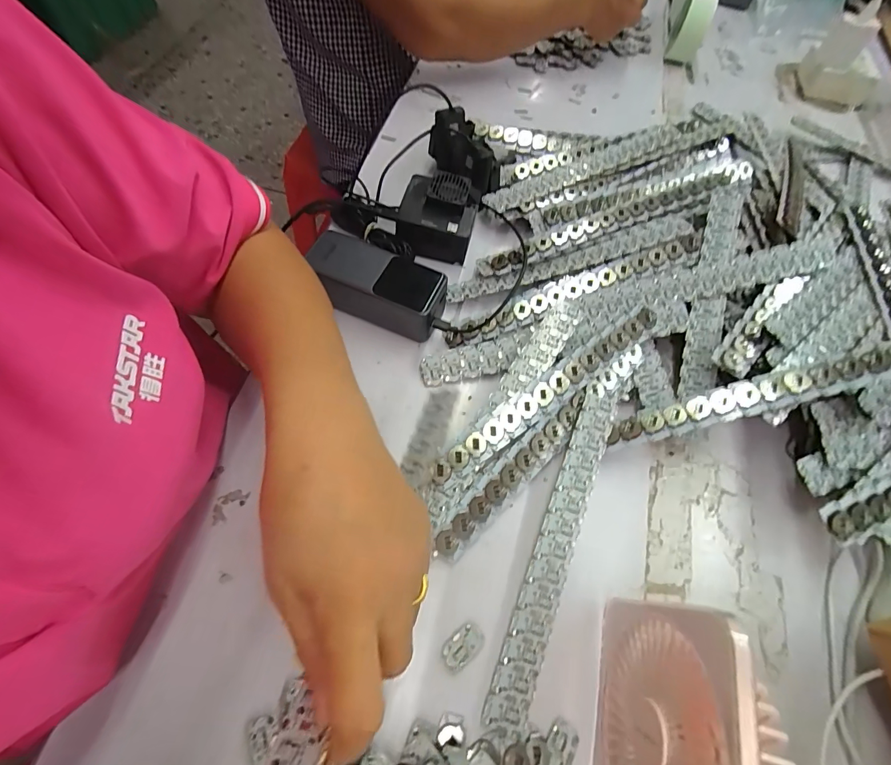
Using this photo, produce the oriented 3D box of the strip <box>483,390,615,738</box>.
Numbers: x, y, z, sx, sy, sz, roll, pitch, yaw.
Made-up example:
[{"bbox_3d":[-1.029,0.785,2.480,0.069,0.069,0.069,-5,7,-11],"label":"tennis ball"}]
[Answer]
[{"bbox_3d":[0.087,0.121,0.311,0.027,0.005,0.255,25,70,-1],"label":"strip"}]

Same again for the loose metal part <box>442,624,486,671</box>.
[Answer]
[{"bbox_3d":[0.013,0.186,0.284,0.032,0.004,0.018,-33,70,-18],"label":"loose metal part"}]

